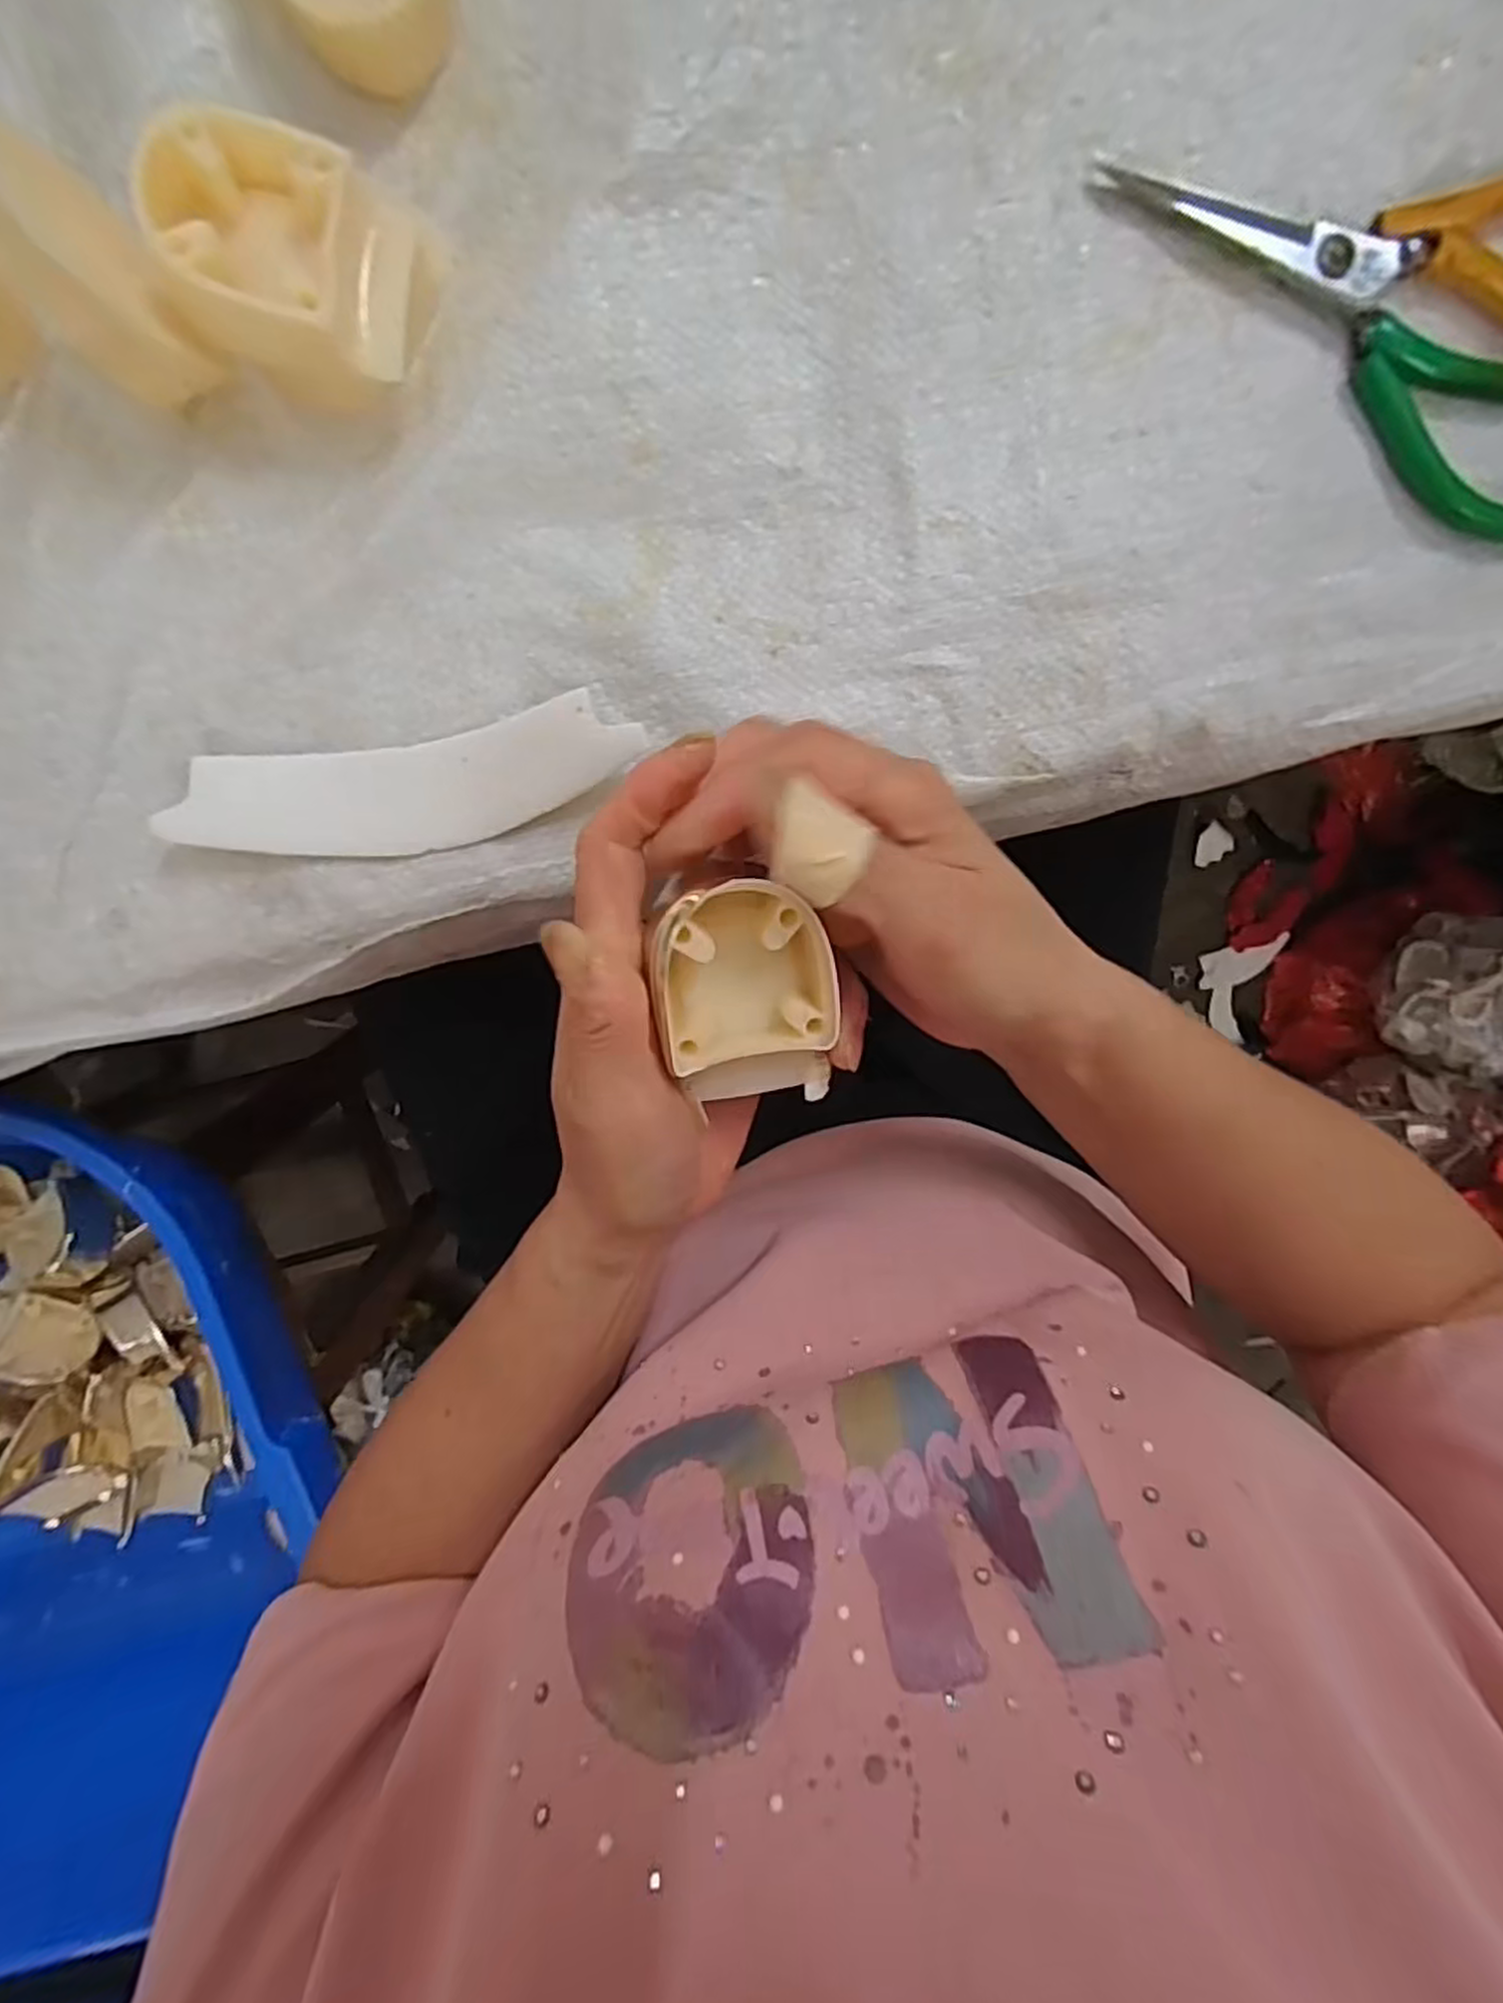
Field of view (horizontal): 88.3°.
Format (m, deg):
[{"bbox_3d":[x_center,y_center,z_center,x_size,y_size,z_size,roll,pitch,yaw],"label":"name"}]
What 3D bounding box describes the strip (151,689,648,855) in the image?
[{"bbox_3d":[-0.110,-0.069,0.251,0.148,0.016,0.036,-10,100,-1],"label":"strip"}]

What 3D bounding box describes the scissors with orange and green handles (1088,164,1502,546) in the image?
[{"bbox_3d":[0.211,-0.227,0.238,0.189,0.019,0.090,36,96,-8],"label":"scissors with orange and green handles"}]

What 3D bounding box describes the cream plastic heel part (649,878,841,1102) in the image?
[{"bbox_3d":[-0.002,0.000,0.206,0.045,0.025,0.060,-4,100,-2],"label":"cream plastic heel part"}]

